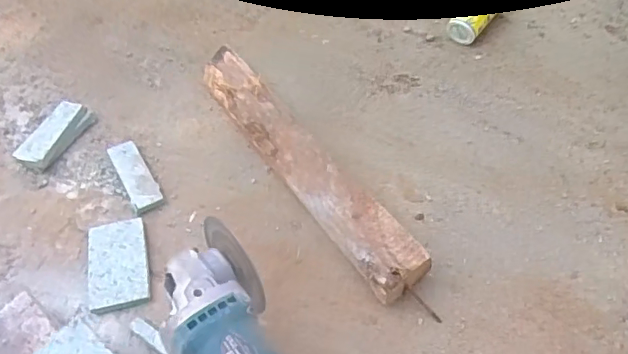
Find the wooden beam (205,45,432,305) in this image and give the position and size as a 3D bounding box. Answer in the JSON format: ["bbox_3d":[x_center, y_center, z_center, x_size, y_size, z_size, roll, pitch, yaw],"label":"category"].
[{"bbox_3d":[-0.022,-0.024,0.641,0.056,0.054,0.399,-30,58,-17],"label":"wooden beam"}]

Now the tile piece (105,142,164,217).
[{"bbox_3d":[-0.209,-0.001,0.661,0.035,0.013,0.103,-27,57,-15],"label":"tile piece"}]

